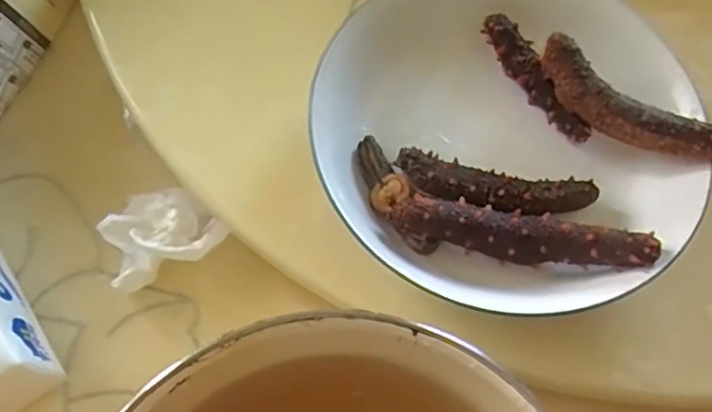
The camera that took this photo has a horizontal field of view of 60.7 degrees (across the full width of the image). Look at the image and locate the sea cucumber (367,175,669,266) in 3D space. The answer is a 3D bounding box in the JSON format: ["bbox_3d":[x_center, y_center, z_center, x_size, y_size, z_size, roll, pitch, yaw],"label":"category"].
[{"bbox_3d":[0.067,0.011,0.275,0.119,0.037,0.027,15,67,4],"label":"sea cucumber"}]

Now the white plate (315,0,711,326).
[{"bbox_3d":[0.072,-0.038,0.297,0.177,0.040,0.180,1,67,-2],"label":"white plate"}]

